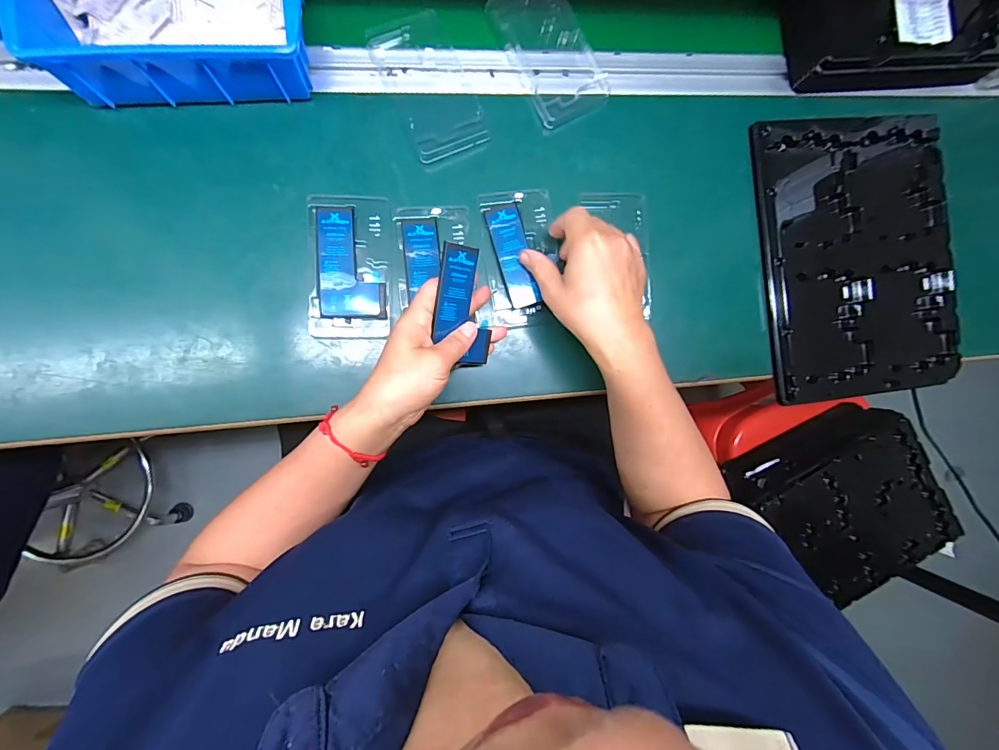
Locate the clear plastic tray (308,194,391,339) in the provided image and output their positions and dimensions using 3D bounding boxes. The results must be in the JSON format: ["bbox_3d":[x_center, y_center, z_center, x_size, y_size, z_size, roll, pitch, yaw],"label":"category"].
[{"bbox_3d":[-0.137,-0.099,0.385,0.070,0.009,0.127,1,91,-7],"label":"clear plastic tray"}]

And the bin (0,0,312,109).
[{"bbox_3d":[-0.261,-0.310,0.341,0.194,0.069,0.147,-7,92,-7],"label":"bin"}]

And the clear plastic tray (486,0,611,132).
[{"bbox_3d":[0.048,-0.316,0.410,0.078,0.008,0.134,-30,94,-6],"label":"clear plastic tray"}]

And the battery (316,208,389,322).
[{"bbox_3d":[-0.135,-0.102,0.383,0.057,0.006,0.100,-2,91,-7],"label":"battery"}]

